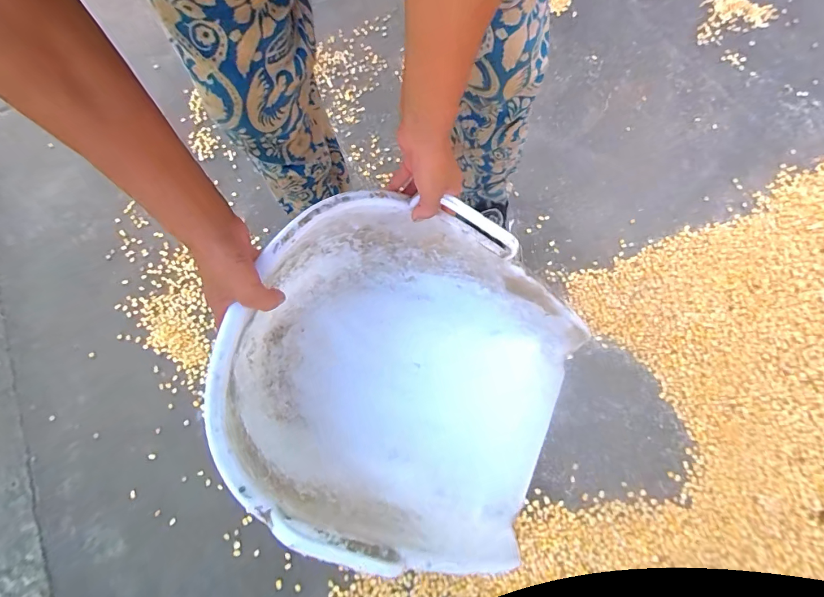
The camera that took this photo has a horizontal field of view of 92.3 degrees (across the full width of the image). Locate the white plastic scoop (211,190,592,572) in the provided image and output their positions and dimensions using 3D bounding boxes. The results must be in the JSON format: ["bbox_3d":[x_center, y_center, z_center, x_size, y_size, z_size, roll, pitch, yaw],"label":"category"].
[{"bbox_3d":[-0.012,0.086,0.471,0.386,0.209,0.370,-1,69,2],"label":"white plastic scoop"}]

